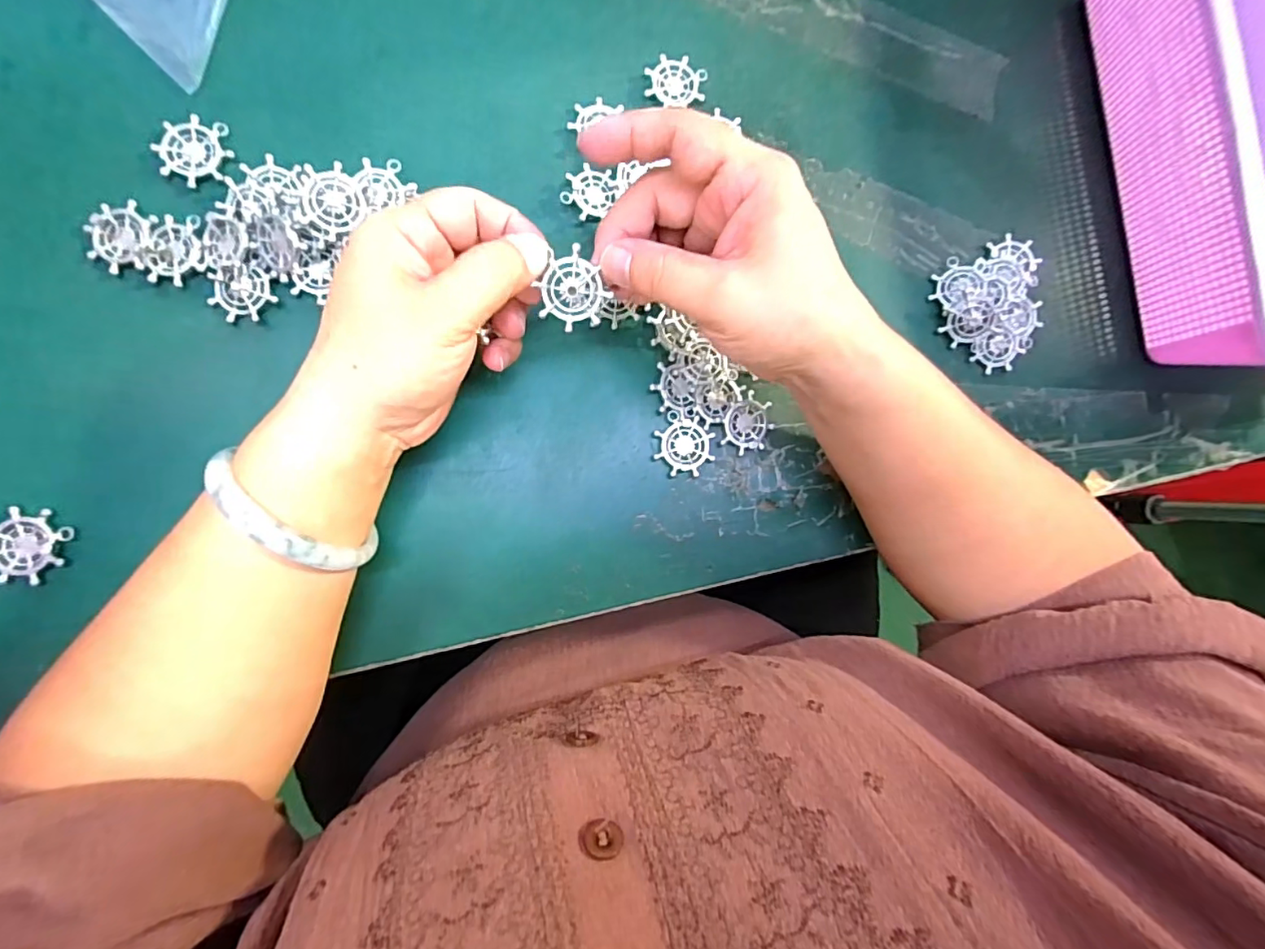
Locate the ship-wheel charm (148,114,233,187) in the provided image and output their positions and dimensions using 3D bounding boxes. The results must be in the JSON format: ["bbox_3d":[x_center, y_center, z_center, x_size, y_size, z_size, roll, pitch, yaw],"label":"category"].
[{"bbox_3d":[-0.210,-0.156,0.259,0.031,0.004,0.033,18,84,-6],"label":"ship-wheel charm"}]

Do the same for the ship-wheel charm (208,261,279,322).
[{"bbox_3d":[-0.186,-0.087,0.258,0.028,0.005,0.025,0,87,-8],"label":"ship-wheel charm"}]

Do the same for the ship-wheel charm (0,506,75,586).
[{"bbox_3d":[-0.268,0.031,0.238,0.029,0.004,0.031,11,79,-17],"label":"ship-wheel charm"}]

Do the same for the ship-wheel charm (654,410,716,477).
[{"bbox_3d":[0.027,-0.016,0.287,0.032,0.006,0.030,0,86,-8],"label":"ship-wheel charm"}]

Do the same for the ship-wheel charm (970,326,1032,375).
[{"bbox_3d":[0.215,-0.075,0.314,0.028,0.004,0.031,40,96,-14],"label":"ship-wheel charm"}]

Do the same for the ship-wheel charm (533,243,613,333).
[{"bbox_3d":[-0.024,-0.076,0.225,0.028,0.004,0.030,24,114,-16],"label":"ship-wheel charm"}]

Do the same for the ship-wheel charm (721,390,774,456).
[{"bbox_3d":[0.063,-0.027,0.290,0.026,0.007,0.031,28,83,-5],"label":"ship-wheel charm"}]

